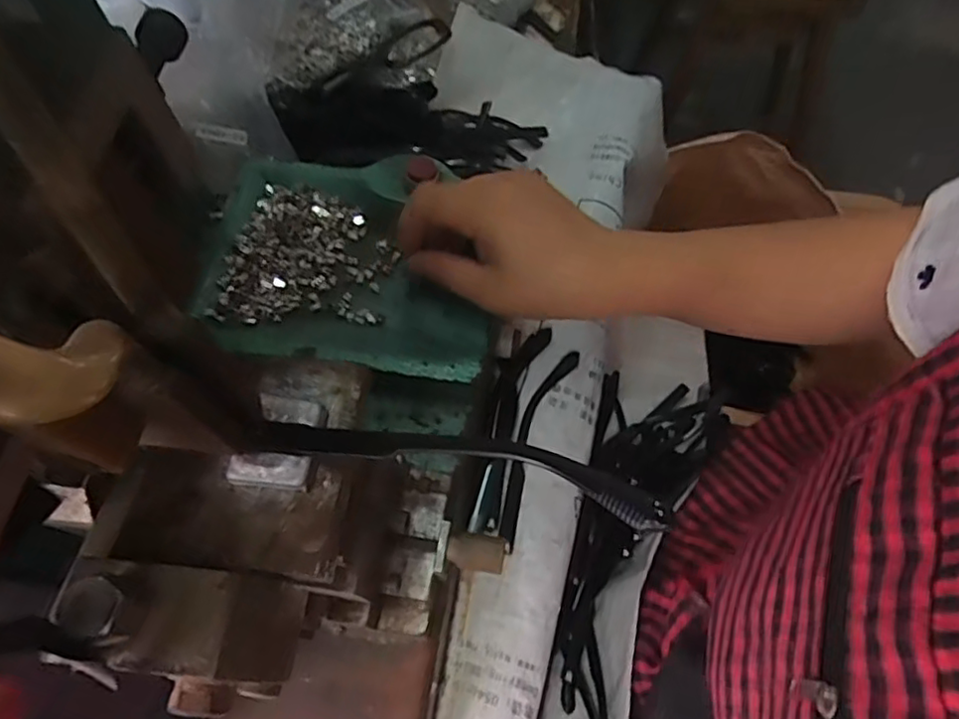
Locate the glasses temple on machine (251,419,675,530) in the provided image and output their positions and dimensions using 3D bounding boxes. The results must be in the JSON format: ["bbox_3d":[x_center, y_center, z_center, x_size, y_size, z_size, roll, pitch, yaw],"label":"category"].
[{"bbox_3d":[-0.010,0.032,0.203,0.138,0.010,0.020,7,63,19],"label":"glasses temple on machine"}]

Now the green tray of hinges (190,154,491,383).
[{"bbox_3d":[-0.090,-0.072,0.435,0.192,0.035,0.180,6,65,0],"label":"green tray of hinges"}]

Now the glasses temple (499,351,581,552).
[{"bbox_3d":[0.037,0.056,0.437,0.022,0.005,0.152,19,67,9],"label":"glasses temple"}]

